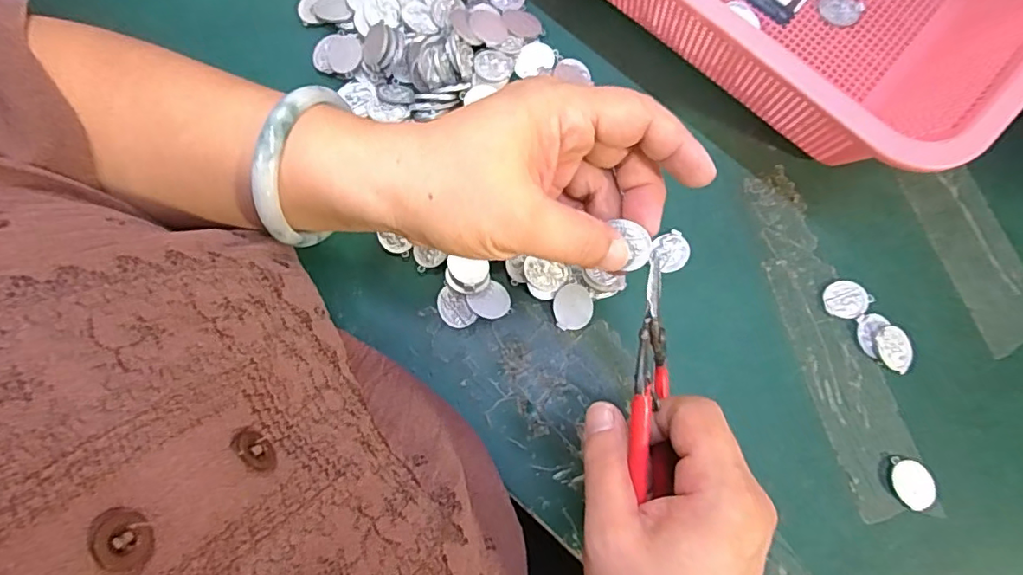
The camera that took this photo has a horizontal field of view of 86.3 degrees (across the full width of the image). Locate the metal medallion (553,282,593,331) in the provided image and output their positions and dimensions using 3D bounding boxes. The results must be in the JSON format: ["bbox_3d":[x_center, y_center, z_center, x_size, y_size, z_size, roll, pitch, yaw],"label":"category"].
[{"bbox_3d":[0.034,0.011,0.303,0.021,0.004,0.024,-12,90,4],"label":"metal medallion"}]

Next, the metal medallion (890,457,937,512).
[{"bbox_3d":[0.214,0.105,0.291,0.022,0.004,0.026,5,79,0],"label":"metal medallion"}]

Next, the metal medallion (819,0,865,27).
[{"bbox_3d":[0.205,-0.173,0.341,0.024,0.005,0.018,34,81,5],"label":"metal medallion"}]

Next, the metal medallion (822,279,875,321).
[{"bbox_3d":[0.191,0.007,0.311,0.026,0.004,0.022,-28,81,-6],"label":"metal medallion"}]

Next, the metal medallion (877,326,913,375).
[{"bbox_3d":[0.215,0.035,0.304,0.020,0.005,0.025,-12,80,-3],"label":"metal medallion"}]

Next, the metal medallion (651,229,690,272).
[{"bbox_3d":[0.092,-0.021,0.314,0.022,0.004,0.020,-30,81,-6],"label":"metal medallion"}]

